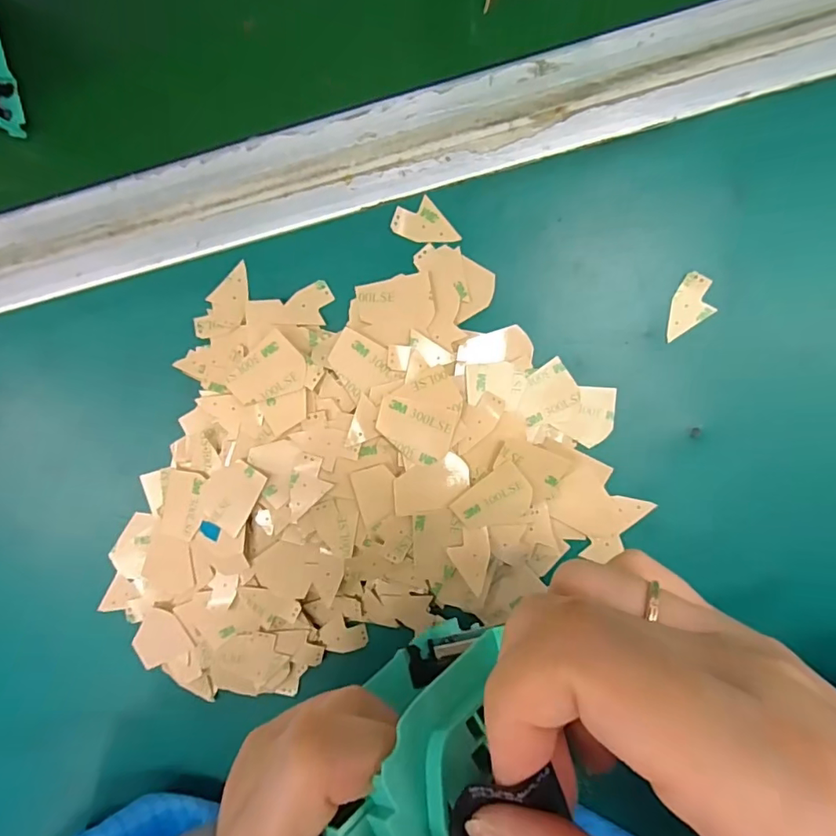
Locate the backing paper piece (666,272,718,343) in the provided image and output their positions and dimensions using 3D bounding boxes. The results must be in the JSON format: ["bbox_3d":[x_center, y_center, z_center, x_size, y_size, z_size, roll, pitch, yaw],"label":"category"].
[{"bbox_3d":[0.105,-0.041,0.203,0.015,0.004,0.027,25,99,3],"label":"backing paper piece"}]

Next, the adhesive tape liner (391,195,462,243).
[{"bbox_3d":[0.002,-0.074,0.204,0.018,0.004,0.023,-41,93,-4],"label":"adhesive tape liner"}]

